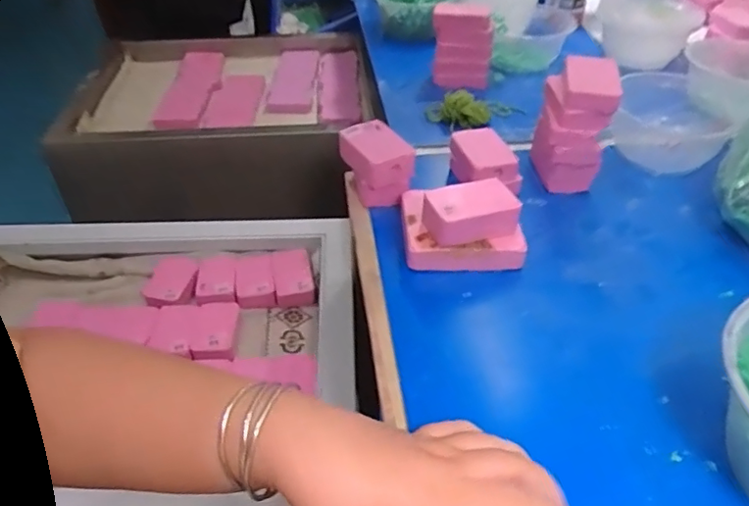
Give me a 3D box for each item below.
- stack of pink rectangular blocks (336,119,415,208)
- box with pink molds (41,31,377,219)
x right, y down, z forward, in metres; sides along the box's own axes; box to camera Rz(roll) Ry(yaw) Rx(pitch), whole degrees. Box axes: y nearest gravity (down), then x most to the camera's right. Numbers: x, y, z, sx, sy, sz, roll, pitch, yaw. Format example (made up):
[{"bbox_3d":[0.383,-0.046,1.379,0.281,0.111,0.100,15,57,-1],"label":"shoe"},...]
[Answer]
[{"bbox_3d":[0.000,-0.082,0.556,0.048,0.060,0.073,-24,46,-26],"label":"stack of pink rectangular blocks"},{"bbox_3d":[-0.256,-0.226,1.006,0.462,0.155,0.367,-2,40,-3],"label":"box with pink molds"}]

